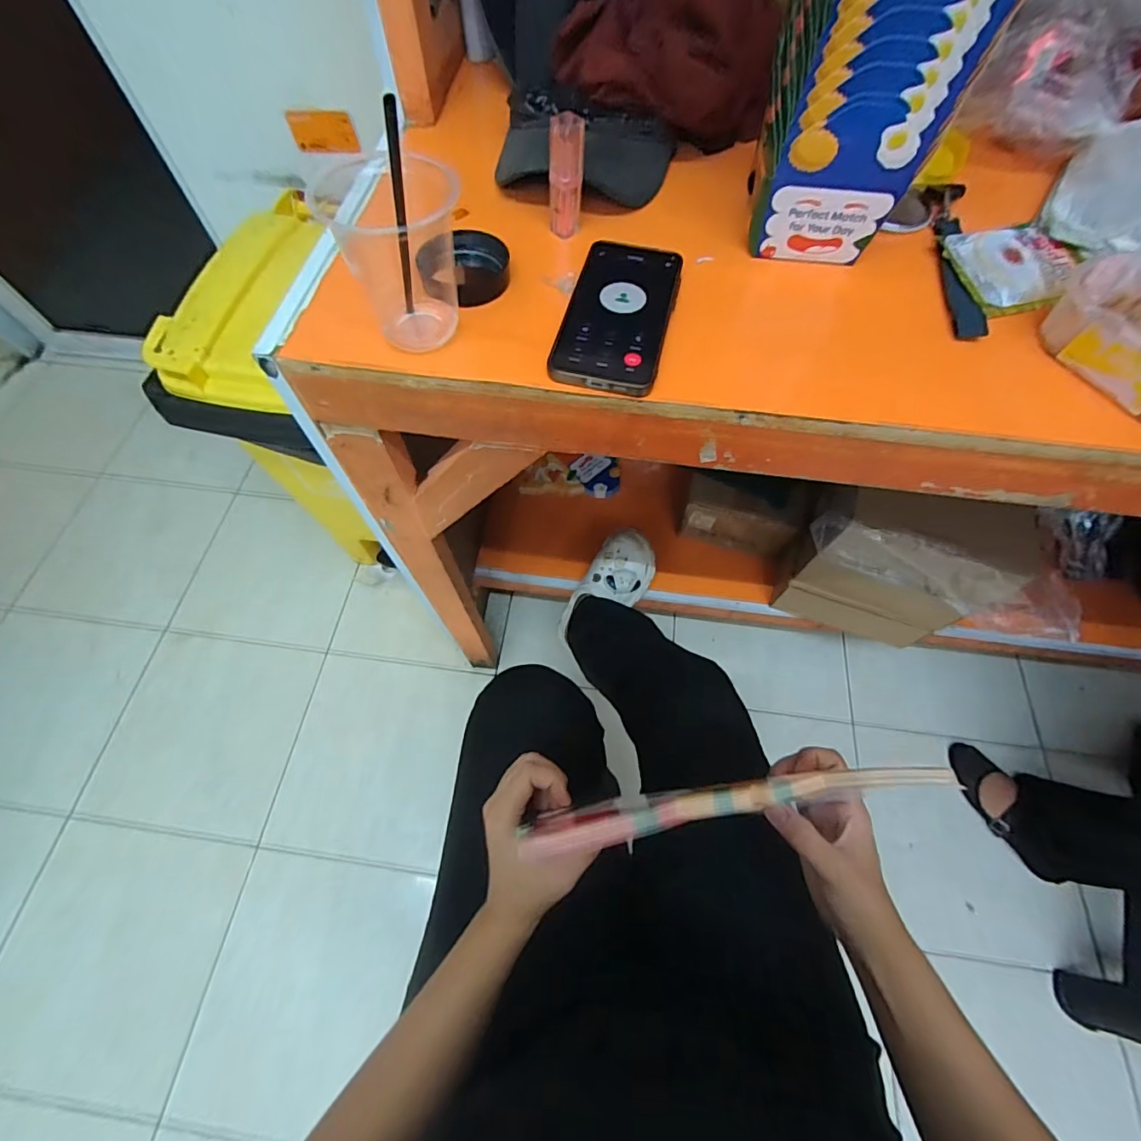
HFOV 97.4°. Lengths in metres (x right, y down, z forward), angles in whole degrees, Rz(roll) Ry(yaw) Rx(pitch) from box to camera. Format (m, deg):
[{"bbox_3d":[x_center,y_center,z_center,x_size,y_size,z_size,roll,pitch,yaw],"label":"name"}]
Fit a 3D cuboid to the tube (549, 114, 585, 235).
[{"bbox_3d":[-0.004,-0.324,0.416,0.027,0.080,0.020,1,64,0],"label":"tube"}]

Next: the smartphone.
[{"bbox_3d":[0.039,-0.205,0.397,0.081,0.007,0.161,12,65,7],"label":"smartphone"}]

